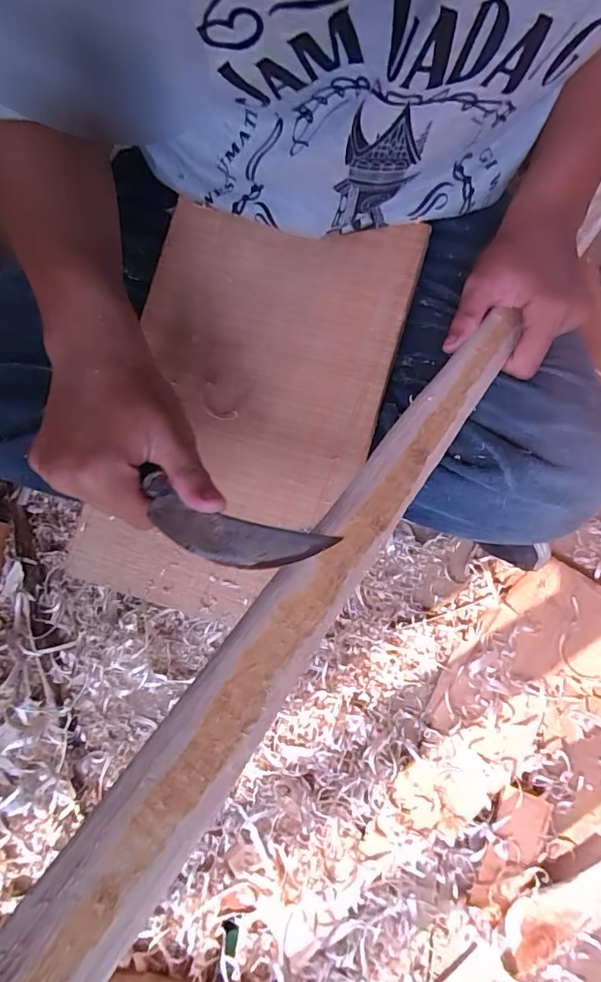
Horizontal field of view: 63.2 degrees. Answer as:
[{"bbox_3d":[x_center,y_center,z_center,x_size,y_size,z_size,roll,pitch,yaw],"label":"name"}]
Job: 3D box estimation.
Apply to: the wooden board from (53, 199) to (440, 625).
[{"bbox_3d":[-0.044,-0.062,0.369,0.198,0.006,0.307,15,86,10],"label":"wooden board"}]

